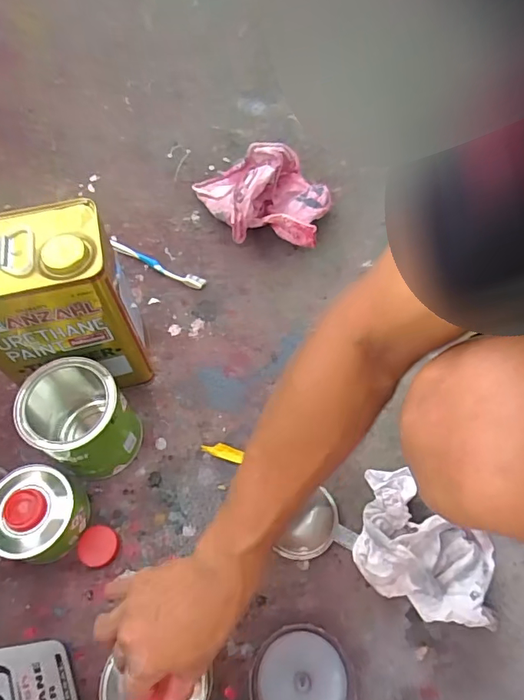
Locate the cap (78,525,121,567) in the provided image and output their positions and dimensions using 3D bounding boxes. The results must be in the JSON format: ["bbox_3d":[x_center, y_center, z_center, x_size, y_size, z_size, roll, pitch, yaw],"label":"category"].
[{"bbox_3d":[-0.193,0.233,0.565,0.045,0.014,0.046,0,62,-1],"label":"cap"}]

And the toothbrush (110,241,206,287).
[{"bbox_3d":[-0.171,-0.137,0.763,0.178,0.015,0.019,26,65,12],"label":"toothbrush"}]

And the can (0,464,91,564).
[{"bbox_3d":[-0.264,0.193,0.556,0.100,0.077,0.097,0,62,-1],"label":"can"}]

